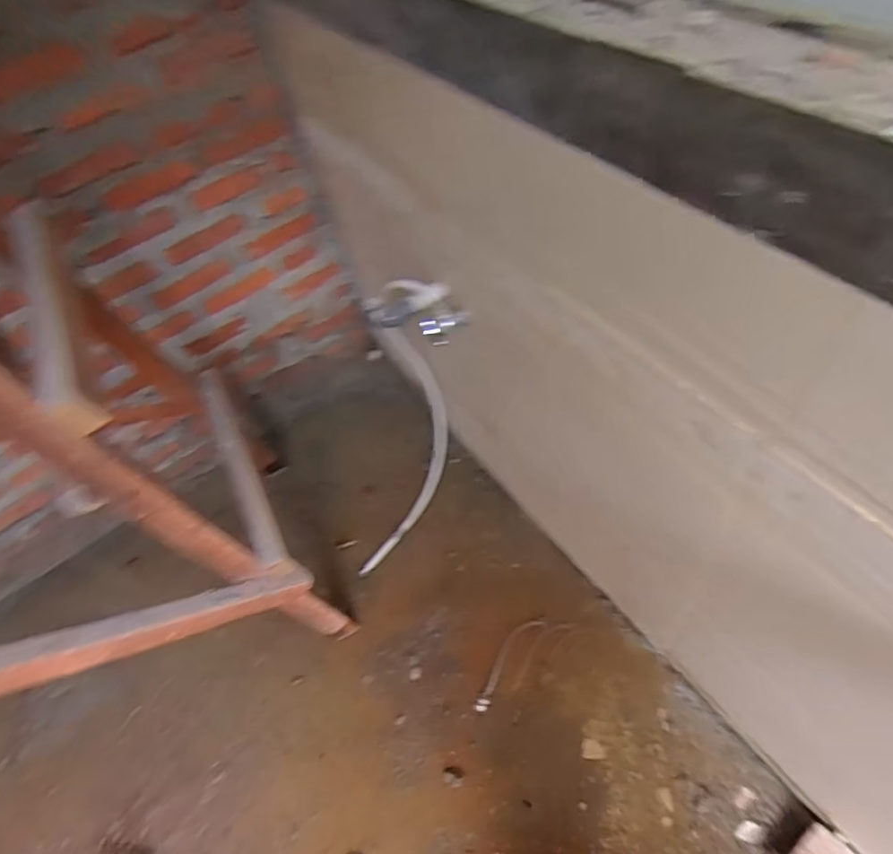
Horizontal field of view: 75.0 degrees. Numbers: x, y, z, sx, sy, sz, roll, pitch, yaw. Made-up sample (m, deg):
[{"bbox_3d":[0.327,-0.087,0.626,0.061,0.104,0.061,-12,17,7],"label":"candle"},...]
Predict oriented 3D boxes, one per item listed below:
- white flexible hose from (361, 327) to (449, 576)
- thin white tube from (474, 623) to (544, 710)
[{"bbox_3d":[-0.101,0.056,1.485,0.170,0.612,0.183,4,12,7],"label":"white flexible hose"},{"bbox_3d":[0.133,0.524,1.303,0.050,0.010,0.241,28,64,27],"label":"thin white tube"}]

